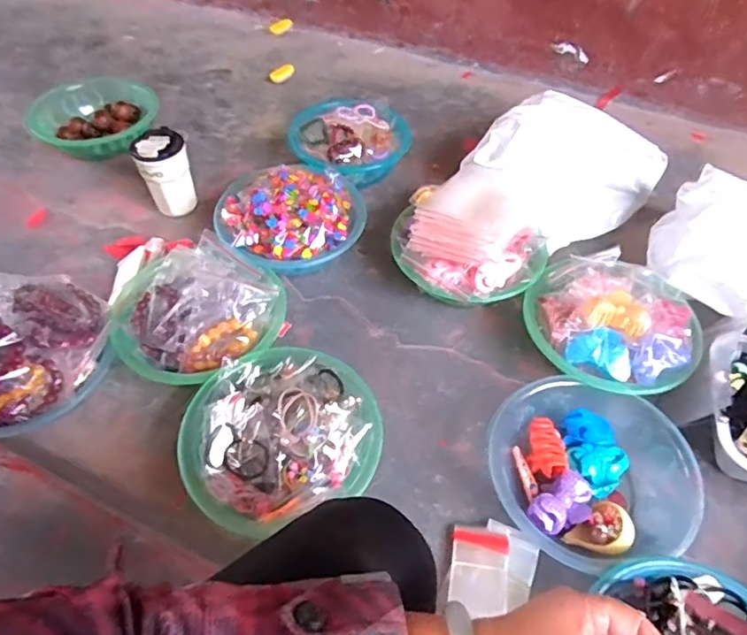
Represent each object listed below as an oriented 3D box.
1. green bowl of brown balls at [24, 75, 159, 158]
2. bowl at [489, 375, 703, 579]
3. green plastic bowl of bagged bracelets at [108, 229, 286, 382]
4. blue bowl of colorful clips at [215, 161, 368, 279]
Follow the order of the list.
[{"bbox_3d":[-0.555,-0.397,1.114,0.204,0.096,0.210,1,52,-1],"label":"green bowl of brown balls"},{"bbox_3d":[0.260,0.187,0.684,0.225,0.060,0.222,1,52,-1],"label":"bowl"},{"bbox_3d":[-0.251,-0.002,0.805,0.214,0.085,0.217,1,52,-1],"label":"green plastic bowl of bagged bracelets"},{"bbox_3d":[-0.133,-0.157,0.911,0.232,0.109,0.195,-19,54,-15],"label":"blue bowl of colorful clips"}]

